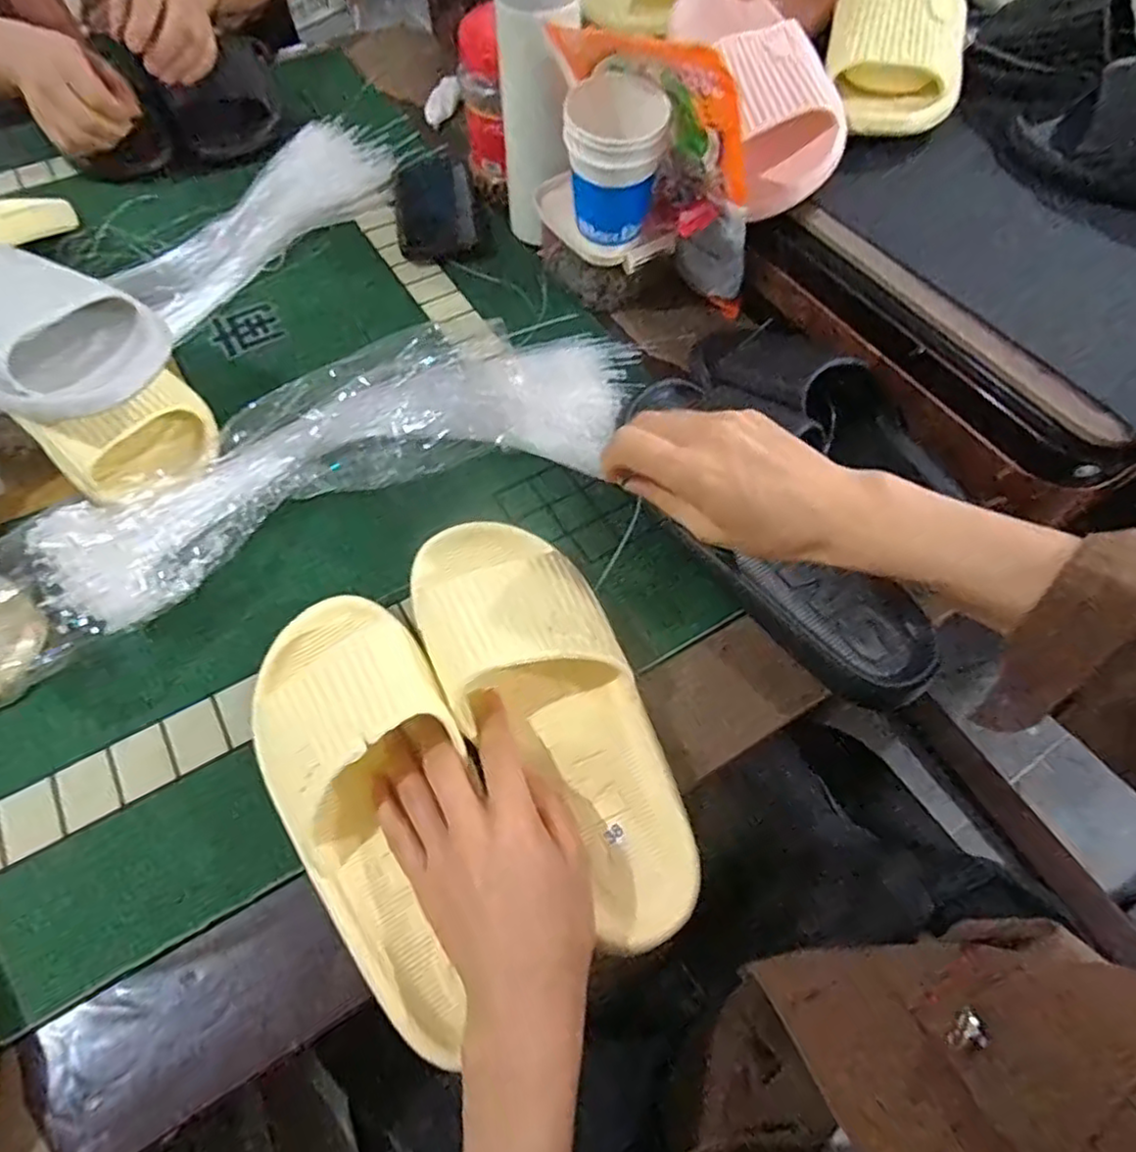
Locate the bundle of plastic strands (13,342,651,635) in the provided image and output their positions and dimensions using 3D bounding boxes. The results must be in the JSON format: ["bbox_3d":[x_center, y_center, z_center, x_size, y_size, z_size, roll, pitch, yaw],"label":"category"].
[{"bbox_3d":[-0.131,-0.080,0.468,0.413,0.046,0.117,-25,63,-19],"label":"bundle of plastic strands"}]

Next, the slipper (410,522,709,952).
[{"bbox_3d":[-0.007,0.068,0.380,0.100,0.061,0.253,-28,73,-15],"label":"slipper"}]

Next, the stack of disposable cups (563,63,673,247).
[{"bbox_3d":[0.035,-0.303,0.498,0.069,0.101,0.061,10,61,5],"label":"stack of disposable cups"}]

